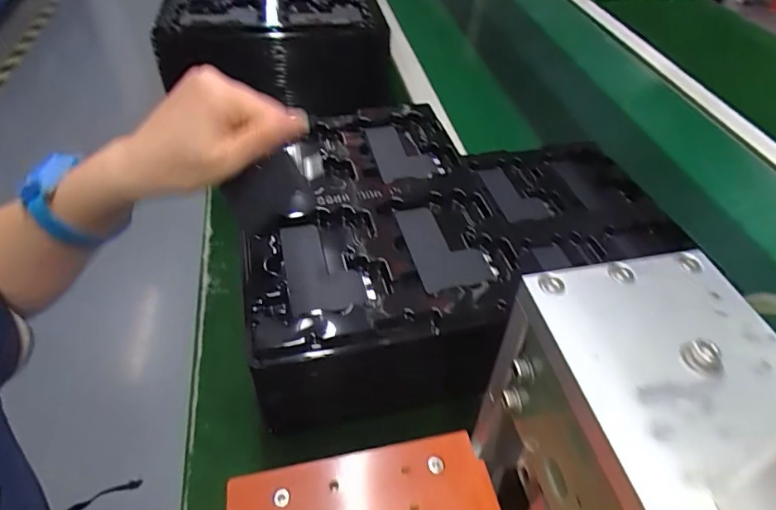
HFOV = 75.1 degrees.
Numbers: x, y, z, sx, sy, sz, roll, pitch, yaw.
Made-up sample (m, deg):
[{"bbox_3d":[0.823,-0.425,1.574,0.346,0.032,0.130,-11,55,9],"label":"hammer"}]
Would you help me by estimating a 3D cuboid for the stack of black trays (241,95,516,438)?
[{"bbox_3d":[-0.015,-0.008,0.466,0.207,0.095,0.319,-3,46,-5],"label":"stack of black trays"}]

